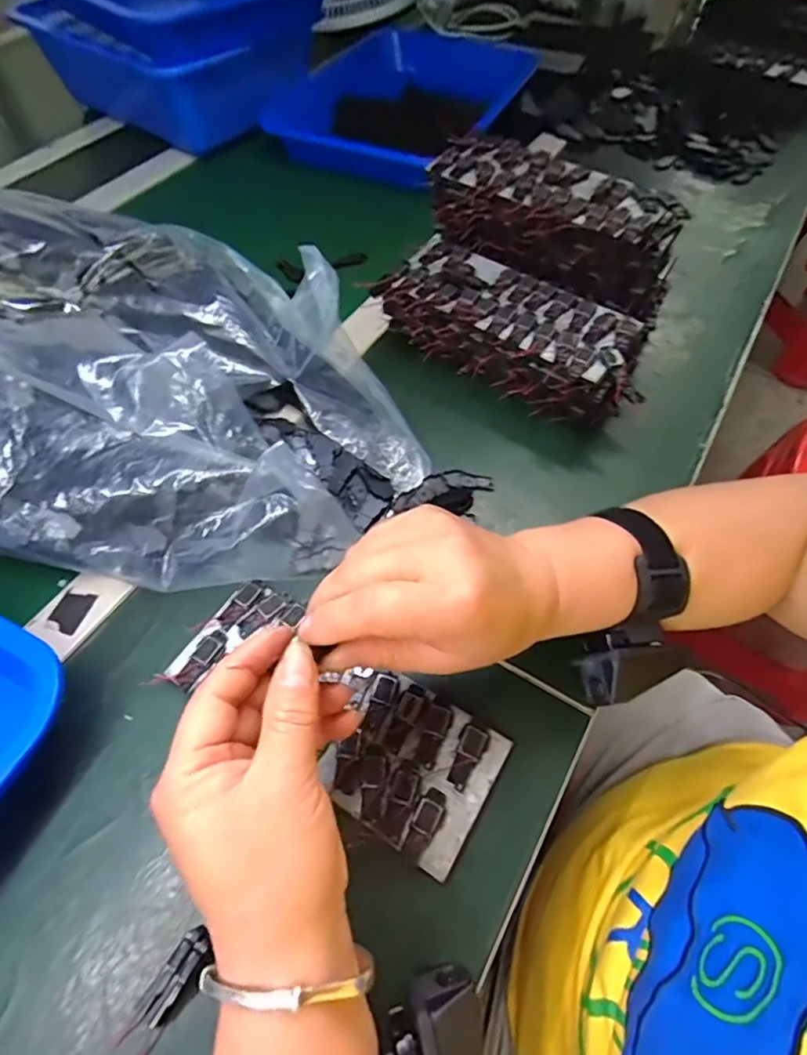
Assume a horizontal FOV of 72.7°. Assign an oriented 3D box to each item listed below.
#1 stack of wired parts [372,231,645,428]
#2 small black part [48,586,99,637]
[{"bbox_3d":[0.089,-0.157,0.457,0.219,0.069,0.097,37,64,20],"label":"stack of wired parts"},{"bbox_3d":[-0.218,0.054,0.359,0.021,0.004,0.028,16,59,9],"label":"small black part"}]

